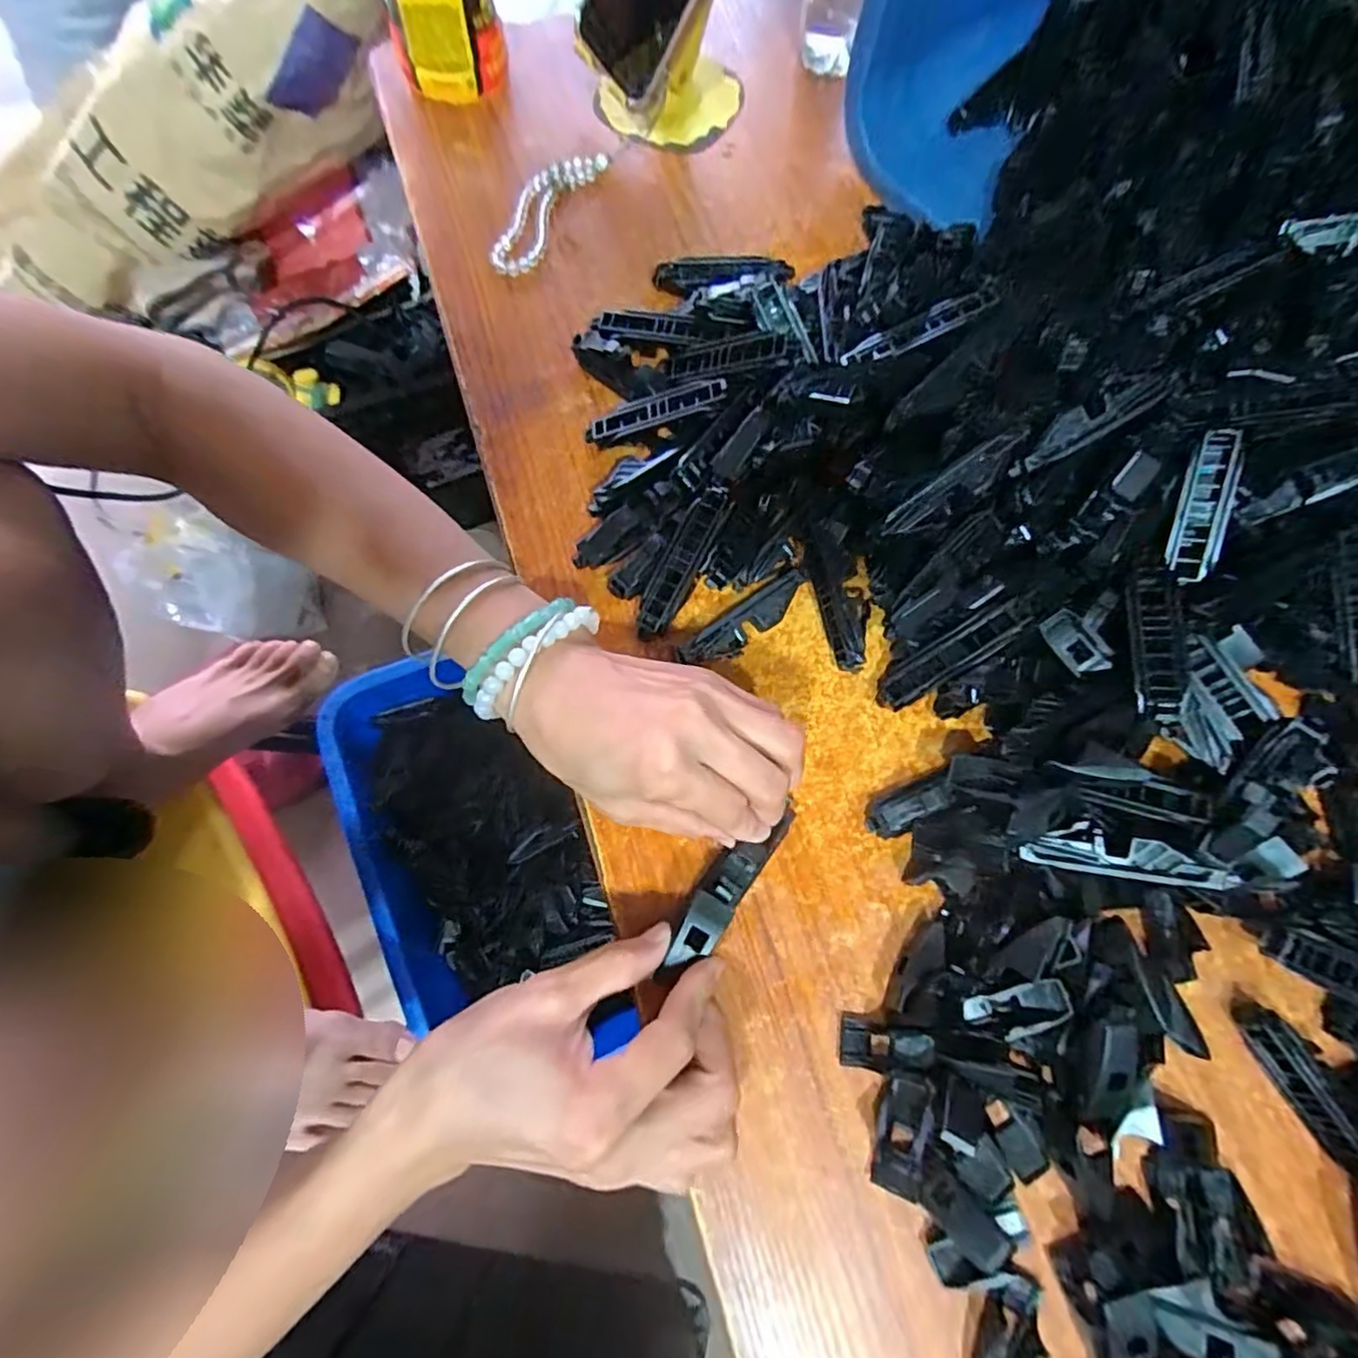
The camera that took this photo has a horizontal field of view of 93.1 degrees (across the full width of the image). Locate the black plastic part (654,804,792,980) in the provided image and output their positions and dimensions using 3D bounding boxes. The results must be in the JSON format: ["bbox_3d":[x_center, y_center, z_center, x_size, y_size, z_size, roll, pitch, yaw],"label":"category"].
[{"bbox_3d":[0.019,0.092,0.282,0.020,0.021,0.089,40,63,9],"label":"black plastic part"}]

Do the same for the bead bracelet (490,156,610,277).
[{"bbox_3d":[-0.083,-0.292,0.399,0.032,0.009,0.103,27,74,6],"label":"bead bracelet"}]

